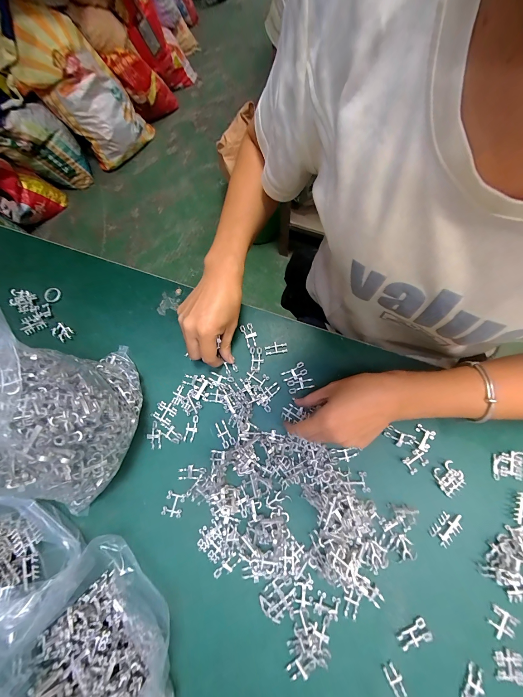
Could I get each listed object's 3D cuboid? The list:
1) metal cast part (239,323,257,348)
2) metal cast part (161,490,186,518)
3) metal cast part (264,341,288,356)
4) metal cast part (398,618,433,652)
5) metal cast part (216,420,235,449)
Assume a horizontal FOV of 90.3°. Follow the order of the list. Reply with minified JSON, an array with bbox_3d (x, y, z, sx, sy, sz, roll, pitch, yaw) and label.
[{"bbox_3d":[-0.016,-0.019,0.353,0.017,0.004,0.032,-24,75,-5],"label":"metal cast part"},{"bbox_3d":[-0.104,0.185,0.308,0.022,0.006,0.026,12,75,5],"label":"metal cast part"},{"bbox_3d":[0.019,-0.001,0.348,0.029,0.004,0.016,-10,75,-1],"label":"metal cast part"},{"bbox_3d":[0.159,0.299,0.271,0.033,0.011,0.016,-29,76,-6],"label":"metal cast part"},{"bbox_3d":[-0.046,0.107,0.324,0.015,0.004,0.033,-30,76,-6],"label":"metal cast part"}]

